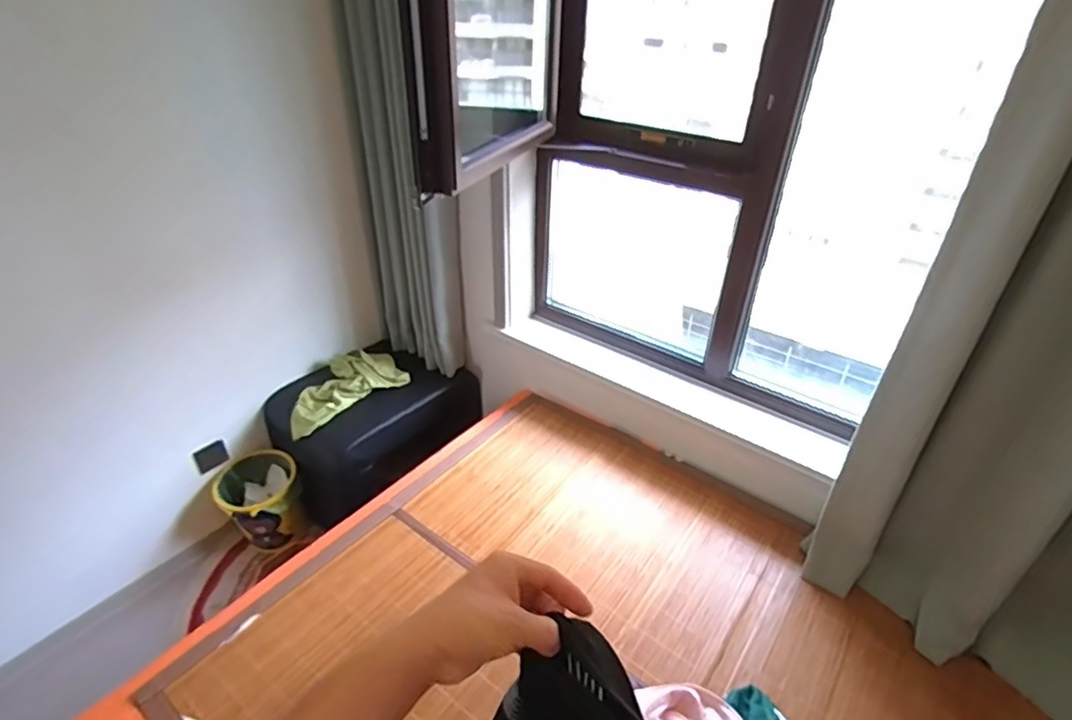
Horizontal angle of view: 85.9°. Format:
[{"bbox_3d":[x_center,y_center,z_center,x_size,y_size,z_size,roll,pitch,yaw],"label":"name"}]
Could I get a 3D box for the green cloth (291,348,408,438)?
[{"bbox_3d":[-0.621,0.078,1.864,0.414,0.073,0.278,-24,42,-33],"label":"green cloth"}]

